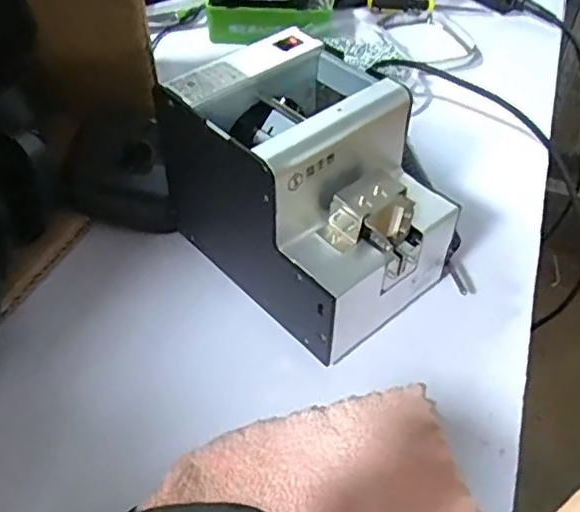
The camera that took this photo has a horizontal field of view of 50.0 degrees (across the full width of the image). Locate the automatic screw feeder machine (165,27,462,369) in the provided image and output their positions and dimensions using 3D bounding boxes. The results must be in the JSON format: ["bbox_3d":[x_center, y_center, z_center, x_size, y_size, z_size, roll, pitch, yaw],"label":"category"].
[{"bbox_3d":[0.016,-0.047,0.441,0.133,0.139,0.176,-36,57,-28],"label":"automatic screw feeder machine"}]

